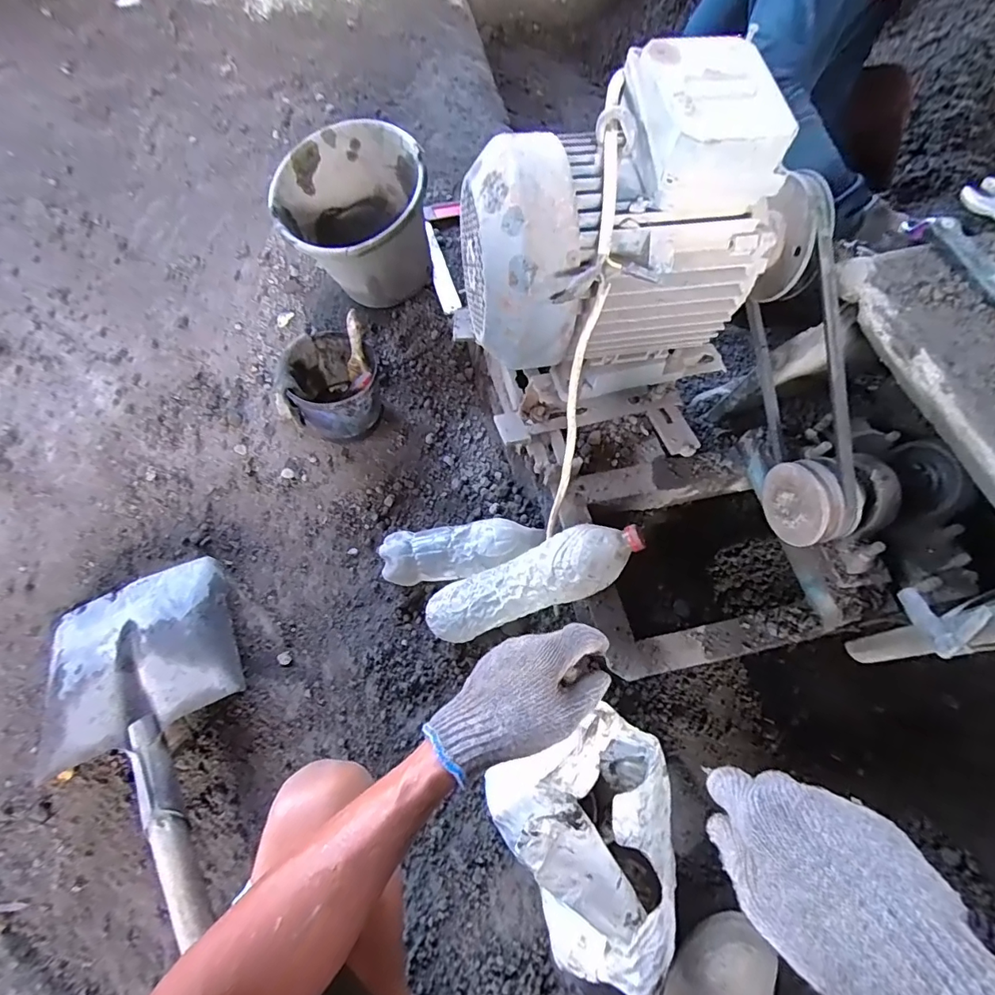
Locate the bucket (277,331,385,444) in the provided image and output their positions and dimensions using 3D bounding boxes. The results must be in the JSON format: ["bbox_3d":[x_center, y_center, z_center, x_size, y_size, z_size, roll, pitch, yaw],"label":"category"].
[{"bbox_3d":[-0.271,-0.177,0.825,0.144,0.141,0.150,0,63,0],"label":"bucket"}]

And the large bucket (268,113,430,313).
[{"bbox_3d":[-0.248,-0.484,0.897,0.248,0.223,0.273,-23,65,-12],"label":"large bucket"}]

